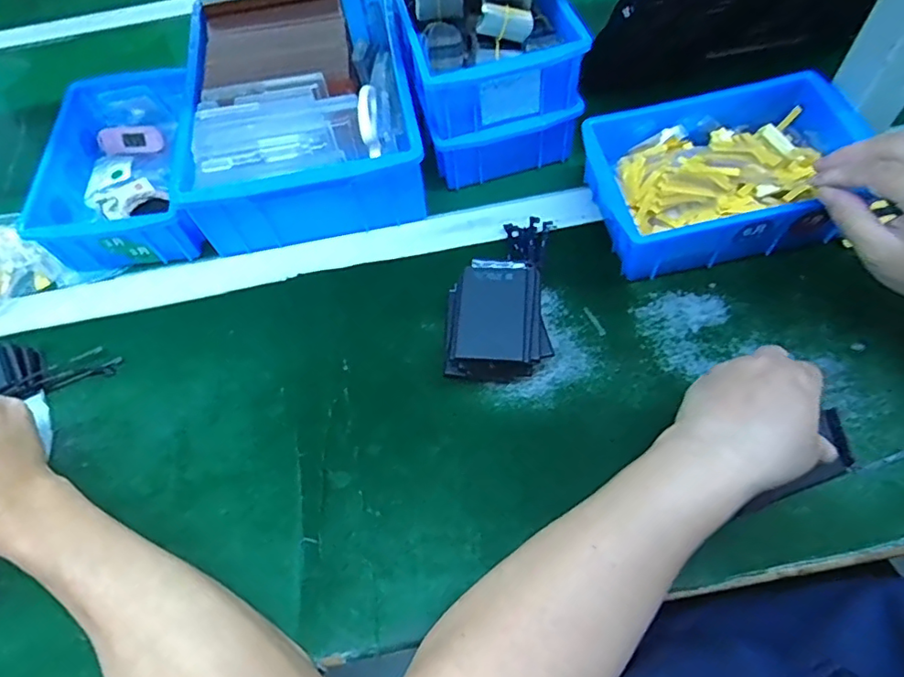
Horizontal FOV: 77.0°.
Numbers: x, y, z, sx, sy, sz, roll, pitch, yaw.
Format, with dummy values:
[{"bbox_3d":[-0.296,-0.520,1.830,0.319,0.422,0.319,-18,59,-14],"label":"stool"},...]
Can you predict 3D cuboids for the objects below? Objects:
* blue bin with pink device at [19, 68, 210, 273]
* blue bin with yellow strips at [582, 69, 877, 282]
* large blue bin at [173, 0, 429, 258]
[{"bbox_3d":[-0.301,-0.162,0.538,0.148,0.068,0.200,-7,59,0],"label":"blue bin with pink device"},{"bbox_3d":[0.217,-0.139,0.470,0.202,0.067,0.146,-11,59,-3],"label":"blue bin with yellow strips"},{"bbox_3d":[-0.139,-0.220,0.543,0.193,0.087,0.275,-10,59,-1],"label":"large blue bin"}]

